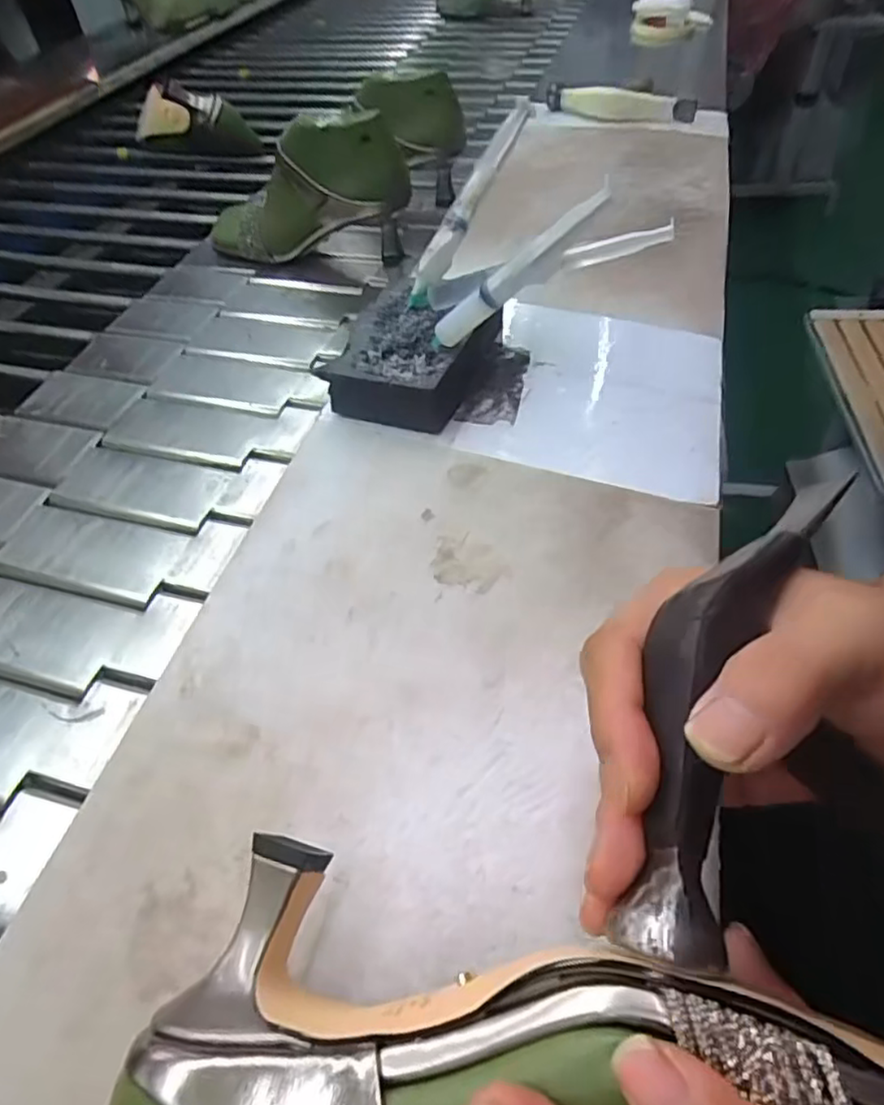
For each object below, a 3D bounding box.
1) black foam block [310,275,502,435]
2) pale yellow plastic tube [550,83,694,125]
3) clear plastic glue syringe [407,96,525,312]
[{"bbox_3d":[-0.016,-0.135,0.433,0.084,0.039,0.120,16,53,16],"label":"black foam block"},{"bbox_3d":[0.198,-0.505,0.731,0.169,0.033,0.030,18,53,18],"label":"pale yellow plastic tube"},{"bbox_3d":[0.016,-0.233,0.434,0.018,0.017,0.146,32,95,27],"label":"clear plastic glue syringe"}]

